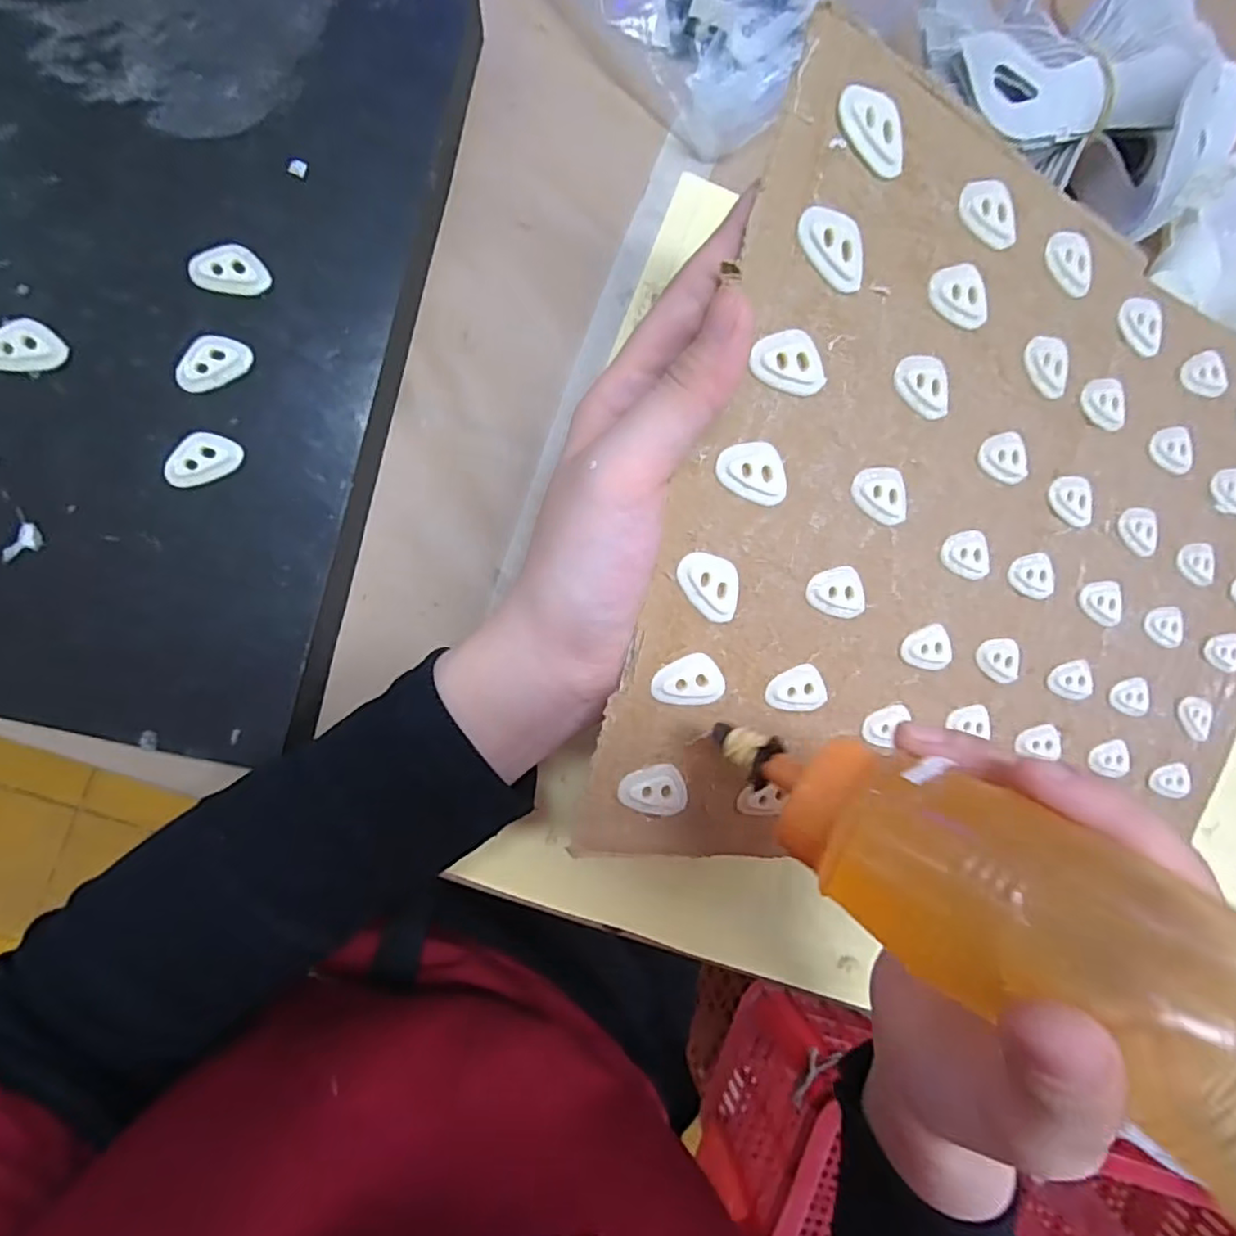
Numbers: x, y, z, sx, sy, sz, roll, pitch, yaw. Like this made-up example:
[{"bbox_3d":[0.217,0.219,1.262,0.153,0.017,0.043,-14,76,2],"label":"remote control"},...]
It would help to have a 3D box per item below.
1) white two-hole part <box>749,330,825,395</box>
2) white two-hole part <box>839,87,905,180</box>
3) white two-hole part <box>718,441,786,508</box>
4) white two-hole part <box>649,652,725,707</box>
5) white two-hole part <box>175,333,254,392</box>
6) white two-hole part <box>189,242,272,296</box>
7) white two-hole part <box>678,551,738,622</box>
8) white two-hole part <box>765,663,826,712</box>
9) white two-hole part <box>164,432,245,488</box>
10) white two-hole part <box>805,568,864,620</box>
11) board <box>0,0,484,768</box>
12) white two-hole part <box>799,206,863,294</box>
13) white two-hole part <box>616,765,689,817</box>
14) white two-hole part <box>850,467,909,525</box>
[{"bbox_3d":[0.050,-0.073,0.190,0.026,0.004,0.016,13,103,-27],"label":"white two-hole part"},{"bbox_3d":[0.070,-0.133,0.180,0.026,0.004,0.016,17,102,-29],"label":"white two-hole part"},{"bbox_3d":[0.041,-0.044,0.197,0.026,0.004,0.016,19,93,-26],"label":"white two-hole part"},{"bbox_3d":[0.024,0.020,0.206,0.027,0.004,0.016,8,99,-27],"label":"white two-hole part"},{"bbox_3d":[-0.145,-0.092,0.234,0.026,0.004,0.017,-29,95,-8],"label":"white two-hole part"},{"bbox_3d":[-0.138,-0.124,0.234,0.025,0.004,0.017,1,91,-9],"label":"white two-hole part"},{"bbox_3d":[0.029,-0.010,0.200,0.016,0.004,0.026,-47,117,-6],"label":"white two-hole part"},{"bbox_3d":[0.062,0.024,0.226,0.026,0.004,0.016,7,101,-26],"label":"white two-hole part"},{"bbox_3d":[-0.148,-0.057,0.234,0.026,0.004,0.016,-30,96,-7],"label":"white two-hole part"},{"bbox_3d":[0.074,-0.009,0.221,0.025,0.004,0.017,6,99,-23],"label":"white two-hole part"},{"bbox_3d":[-0.226,-0.124,0.231,0.288,0.031,0.294,13,89,-9],"label":"board"},{"bbox_3d":[0.061,-0.104,0.185,0.026,0.004,0.016,35,92,-28],"label":"white two-hole part"},{"bbox_3d":[0.012,0.055,0.214,0.024,0.004,0.017,11,96,-25],"label":"white two-hole part"},{"bbox_3d":[0.088,-0.040,0.217,0.024,0.005,0.017,10,102,-27],"label":"white two-hole part"}]

